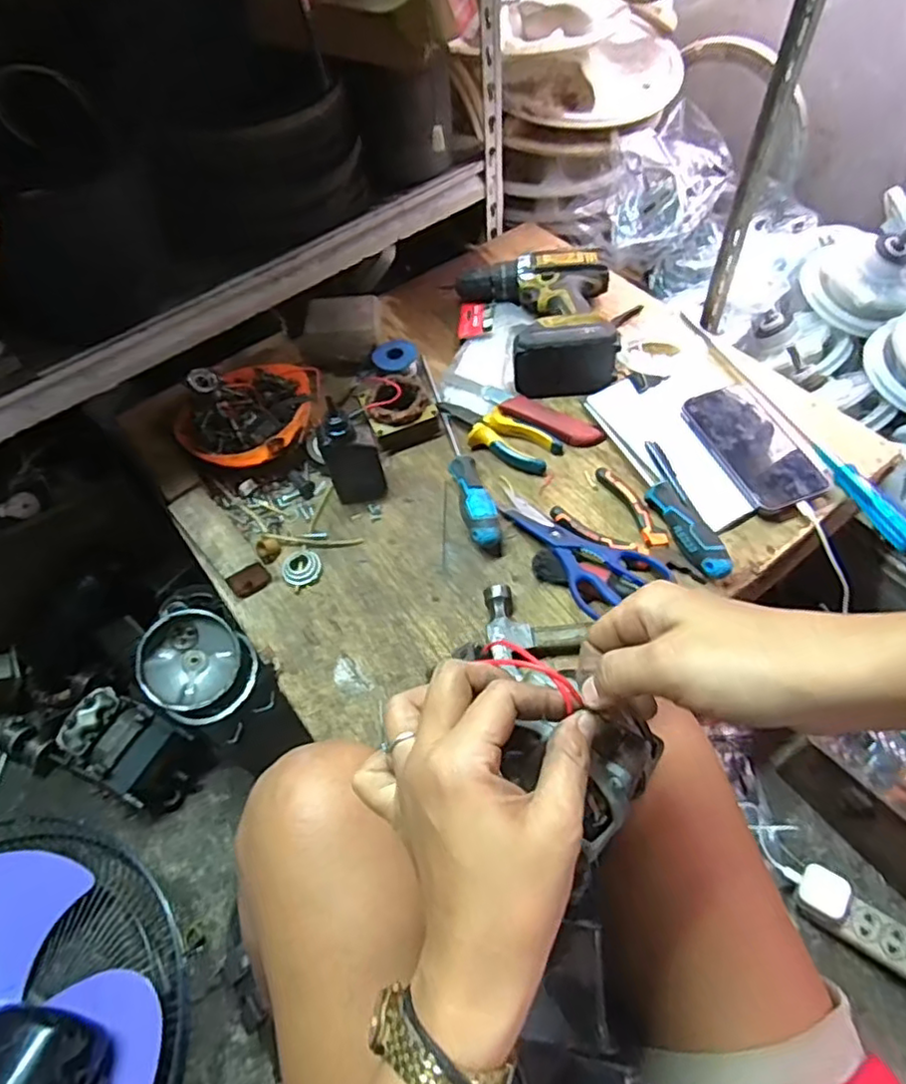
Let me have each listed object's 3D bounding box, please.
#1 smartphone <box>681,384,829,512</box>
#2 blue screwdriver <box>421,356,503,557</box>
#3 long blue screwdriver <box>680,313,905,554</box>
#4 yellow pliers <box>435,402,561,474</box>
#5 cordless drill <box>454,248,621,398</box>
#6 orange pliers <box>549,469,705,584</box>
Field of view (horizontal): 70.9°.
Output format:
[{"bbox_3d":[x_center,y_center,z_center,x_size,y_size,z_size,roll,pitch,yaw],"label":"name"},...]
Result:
[{"bbox_3d":[0.320,-0.105,0.672,0.089,0.017,0.159,-20,58,-8],"label":"smartphone"},{"bbox_3d":[0.003,-0.114,0.704,0.035,0.033,0.291,-14,57,-4],"label":"blue screwdriver"},{"bbox_3d":[0.363,-0.141,0.691,0.021,0.027,0.384,-20,58,-8],"label":"long blue screwdriver"},{"bbox_3d":[0.048,-0.125,0.718,0.148,0.020,0.056,31,64,22],"label":"yellow pliers"},{"bbox_3d":[0.106,-0.269,0.763,0.171,0.077,0.211,-5,57,1],"label":"cordless drill"},{"bbox_3d":[0.169,-0.006,0.626,0.083,0.017,0.152,-31,60,-15],"label":"orange pliers"}]

